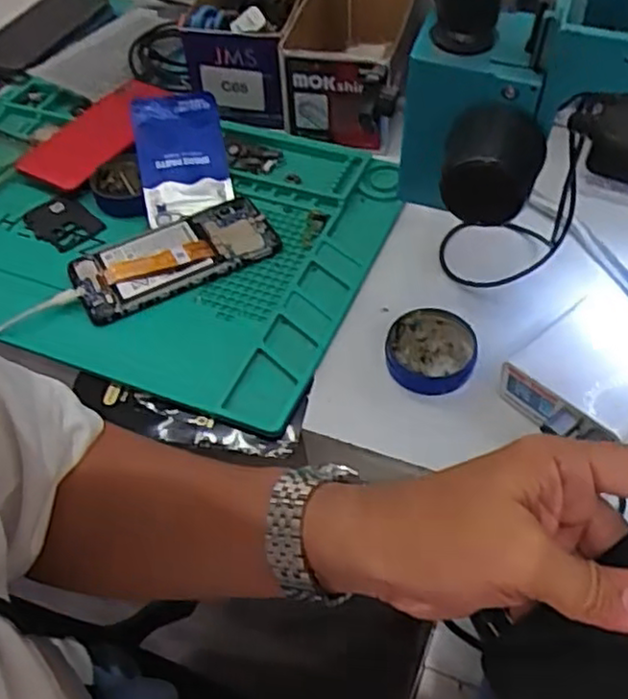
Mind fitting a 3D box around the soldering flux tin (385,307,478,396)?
[{"bbox_3d":[0.082,0.000,0.495,0.060,0.019,0.064,-2,51,2],"label":"soldering flux tin"}]

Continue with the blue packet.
[{"bbox_3d":[-0.116,-0.170,0.620,0.075,0.013,0.123,-8,79,-17],"label":"blue packet"}]

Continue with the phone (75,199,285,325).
[{"bbox_3d":[-0.111,-0.080,0.567,0.161,0.008,0.082,-24,53,-15],"label":"phone"}]

